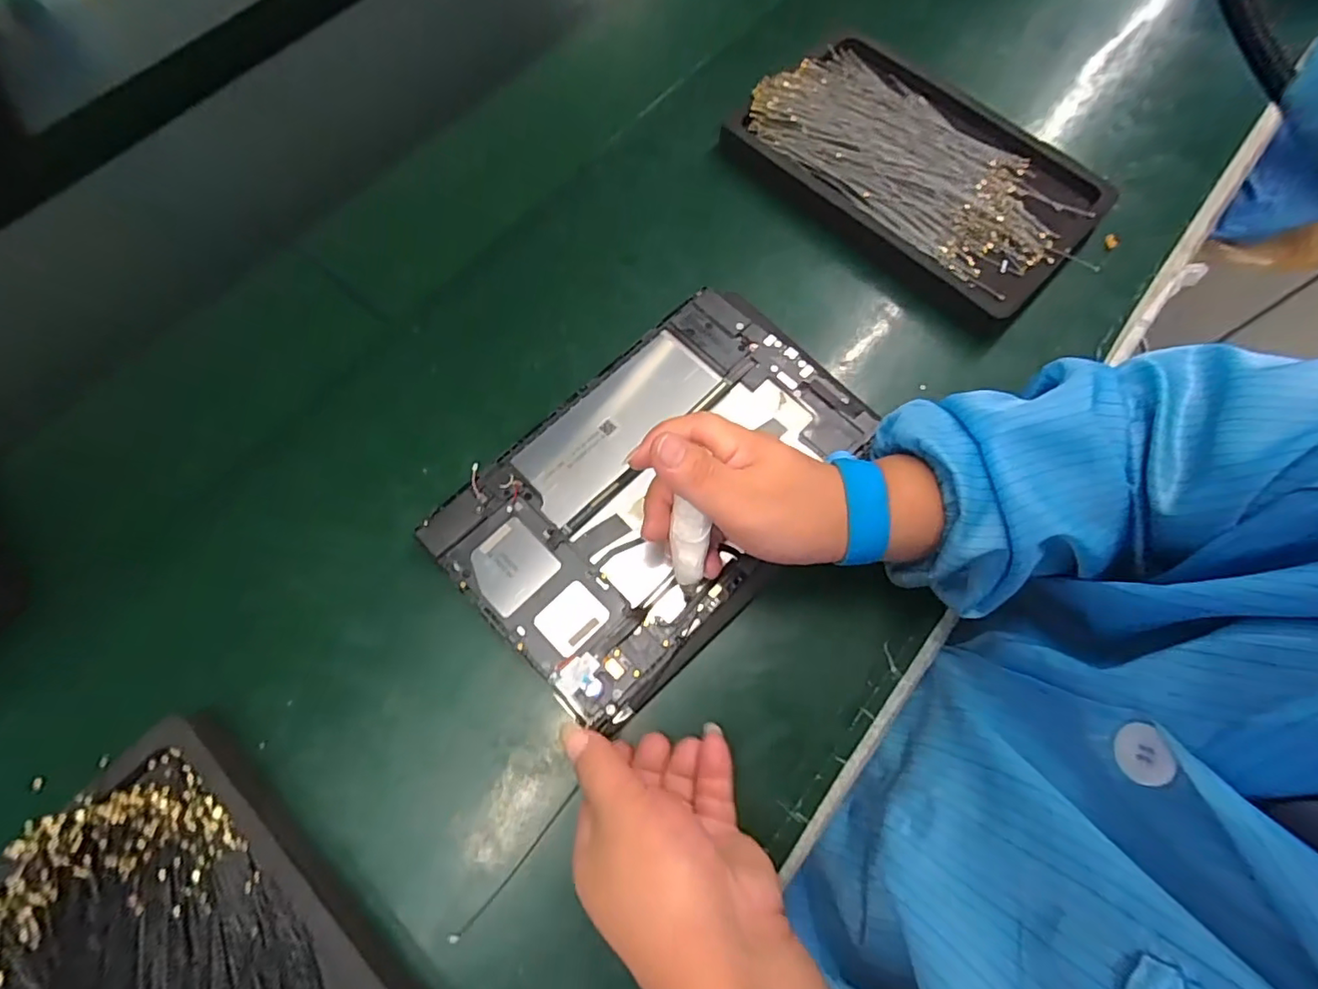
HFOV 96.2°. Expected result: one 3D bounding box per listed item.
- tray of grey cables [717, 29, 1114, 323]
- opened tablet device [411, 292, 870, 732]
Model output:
[{"bbox_3d":[0.183,-0.236,0.432,0.248,0.032,0.160,38,75,13],"label":"tray of grey cables"},{"bbox_3d":[-0.001,-0.008,0.343,0.153,0.015,0.238,42,76,12],"label":"opened tablet device"}]

